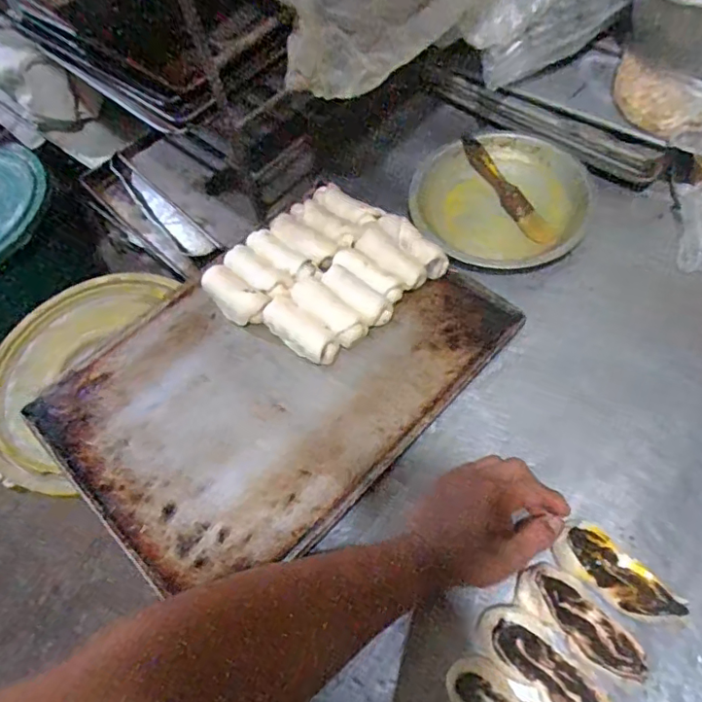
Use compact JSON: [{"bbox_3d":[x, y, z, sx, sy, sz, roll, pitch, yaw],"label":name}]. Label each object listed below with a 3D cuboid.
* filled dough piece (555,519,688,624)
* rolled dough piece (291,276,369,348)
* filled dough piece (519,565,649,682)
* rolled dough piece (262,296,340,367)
[{"bbox_3d":[0.222,0.186,0.457,0.103,0.027,0.045,35,69,15],"label":"filled dough piece"},{"bbox_3d":[-0.026,-0.044,0.610,0.036,0.029,0.095,-42,66,-18],"label":"rolled dough piece"},{"bbox_3d":[0.187,0.219,0.448,0.107,0.029,0.043,34,68,20],"label":"filled dough piece"},{"bbox_3d":[-0.055,-0.020,0.605,0.095,0.029,0.044,36,69,21],"label":"rolled dough piece"}]

